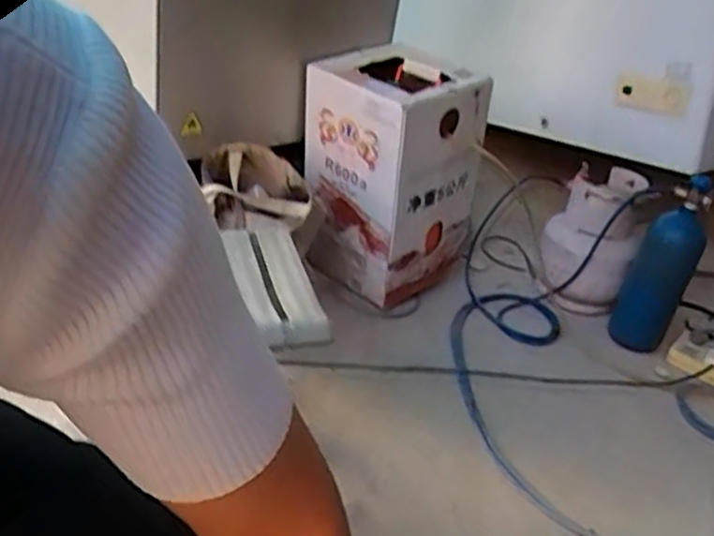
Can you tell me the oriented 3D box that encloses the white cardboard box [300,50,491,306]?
[{"bbox_3d":[0.062,-0.174,1.385,0.232,0.428,0.247,-20,43,-39],"label":"white cardboard box"}]

